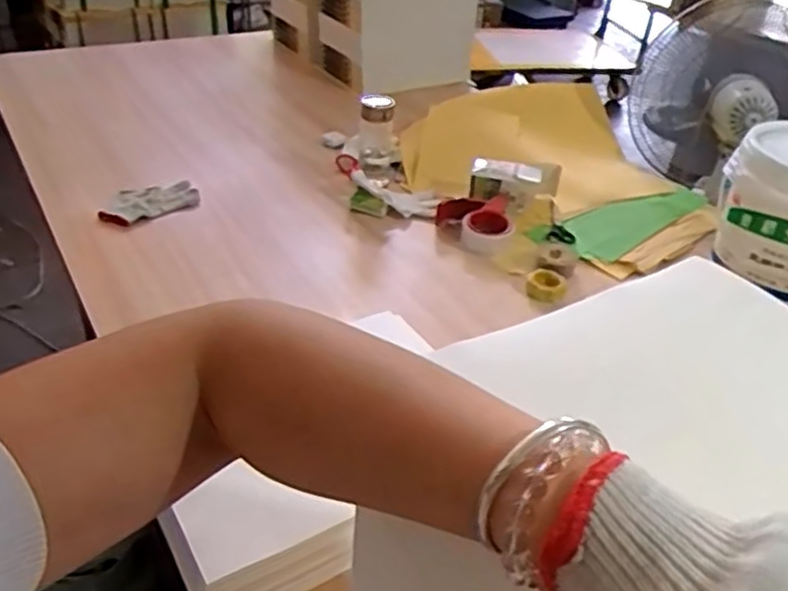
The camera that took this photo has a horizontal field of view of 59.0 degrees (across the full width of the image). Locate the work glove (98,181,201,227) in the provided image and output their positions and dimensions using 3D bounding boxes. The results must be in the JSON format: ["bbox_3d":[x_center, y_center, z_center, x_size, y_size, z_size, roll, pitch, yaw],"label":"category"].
[{"bbox_3d":[-0.479,-0.183,1.368,0.184,0.042,0.085,-11,39,-22],"label":"work glove"}]

